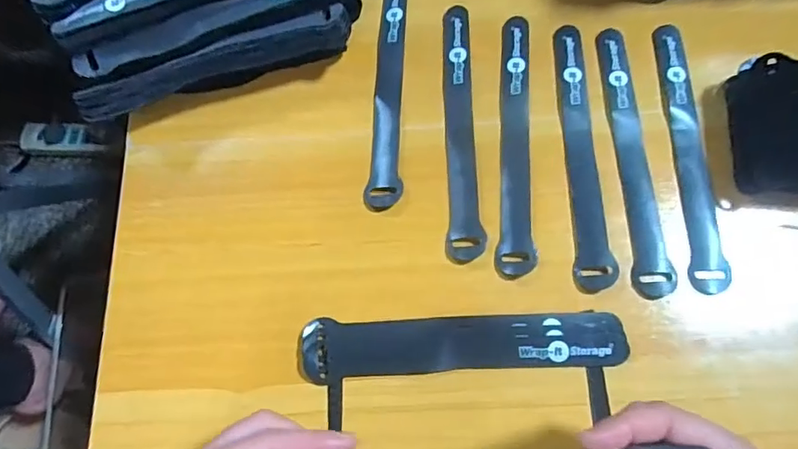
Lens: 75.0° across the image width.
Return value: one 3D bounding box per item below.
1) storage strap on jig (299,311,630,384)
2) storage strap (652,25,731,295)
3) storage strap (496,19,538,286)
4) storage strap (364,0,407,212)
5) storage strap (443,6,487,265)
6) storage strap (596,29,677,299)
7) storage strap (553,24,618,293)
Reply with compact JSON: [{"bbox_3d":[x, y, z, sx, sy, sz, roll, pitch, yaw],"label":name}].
[{"bbox_3d":[0.039,0.076,0.332,0.200,0.011,0.036,-4,73,2],"label":"storage strap on jig"},{"bbox_3d":[0.210,-0.058,0.376,0.023,0.006,0.212,0,73,3],"label":"storage strap"},{"bbox_3d":[0.087,-0.064,0.381,0.024,0.006,0.208,2,70,10],"label":"storage strap"},{"bbox_3d":[-0.005,-0.110,0.394,0.024,0.006,0.208,3,73,4],"label":"storage strap"},{"bbox_3d":[0.046,-0.075,0.385,0.024,0.005,0.209,0,73,3],"label":"storage strap"},{"bbox_3d":[0.164,-0.050,0.364,0.026,0.006,0.202,0,73,3],"label":"storage strap"},{"bbox_3d":[0.131,-0.056,0.374,0.026,0.004,0.209,-3,69,13],"label":"storage strap"}]

